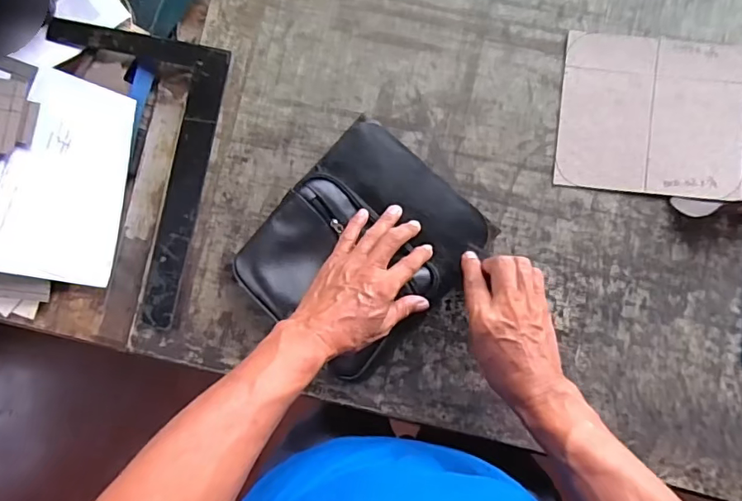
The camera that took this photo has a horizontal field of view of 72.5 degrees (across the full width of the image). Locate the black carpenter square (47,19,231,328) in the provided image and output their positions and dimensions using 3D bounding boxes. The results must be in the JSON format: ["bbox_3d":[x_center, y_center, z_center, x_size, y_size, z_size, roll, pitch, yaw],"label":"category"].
[{"bbox_3d":[-0.275,-0.087,0.541,0.198,0.004,0.303,11,88,2],"label":"black carpenter square"}]

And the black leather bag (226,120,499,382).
[{"bbox_3d":[-0.007,-0.004,0.520,0.186,0.032,0.219,42,89,3],"label":"black leather bag"}]

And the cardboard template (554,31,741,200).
[{"bbox_3d":[0.292,-0.140,0.524,0.187,0.006,0.160,6,86,2],"label":"cardboard template"}]

